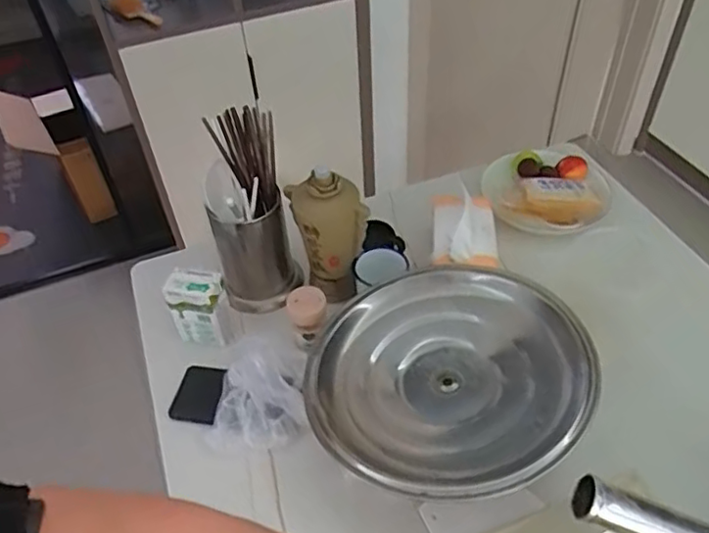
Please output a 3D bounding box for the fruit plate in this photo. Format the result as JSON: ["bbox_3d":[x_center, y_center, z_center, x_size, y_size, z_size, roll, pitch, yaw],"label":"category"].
[{"bbox_3d":[0.294,-0.124,0.960,0.184,0.042,0.181,-2,46,2],"label":"fruit plate"}]

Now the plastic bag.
[{"bbox_3d":[-0.115,0.144,0.719,0.111,0.093,0.102,-3,46,1],"label":"plastic bag"}]

